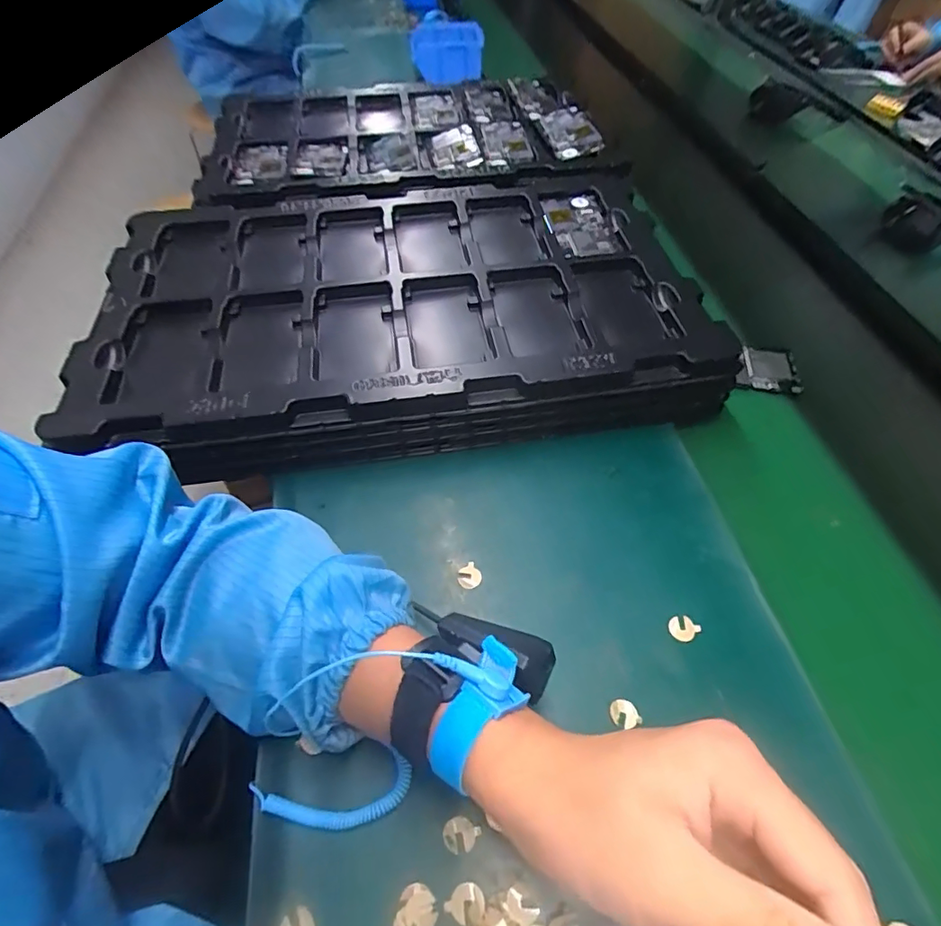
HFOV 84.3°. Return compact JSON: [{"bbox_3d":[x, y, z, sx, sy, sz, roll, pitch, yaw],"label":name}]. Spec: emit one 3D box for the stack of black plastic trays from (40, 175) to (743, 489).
[{"bbox_3d":[-0.072,-0.173,0.522,0.557,0.066,0.366,-6,55,-6],"label":"stack of black plastic trays"}]

